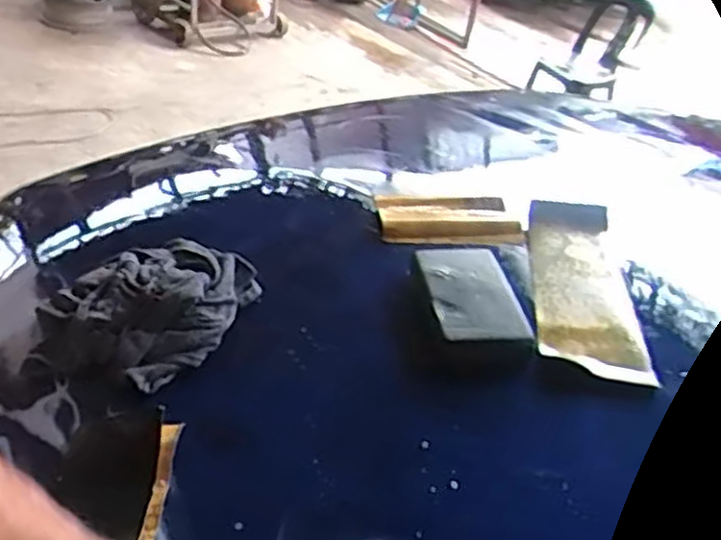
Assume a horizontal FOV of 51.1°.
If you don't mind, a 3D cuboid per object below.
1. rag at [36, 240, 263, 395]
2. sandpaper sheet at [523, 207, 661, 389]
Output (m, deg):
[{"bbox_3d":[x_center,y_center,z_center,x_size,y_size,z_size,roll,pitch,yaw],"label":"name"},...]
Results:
[{"bbox_3d":[-0.165,0.015,0.595,0.147,0.043,0.176,20,36,14],"label":"rag"},{"bbox_3d":[0.192,0.013,0.665,0.085,0.011,0.255,10,34,0],"label":"sandpaper sheet"}]

